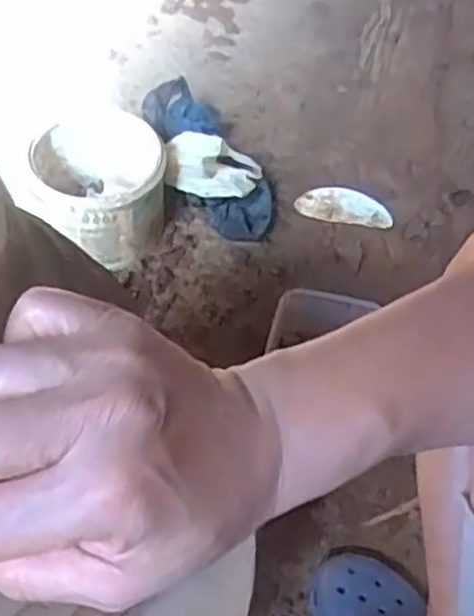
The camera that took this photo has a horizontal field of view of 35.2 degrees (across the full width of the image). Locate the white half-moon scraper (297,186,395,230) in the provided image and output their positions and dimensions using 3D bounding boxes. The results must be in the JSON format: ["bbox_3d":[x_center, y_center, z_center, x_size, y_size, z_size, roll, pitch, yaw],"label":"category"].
[{"bbox_3d":[0.159,-0.150,1.101,0.139,0.009,0.054,9,80,5],"label":"white half-moon scraper"}]

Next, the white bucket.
[{"bbox_3d":[-0.184,-0.159,1.009,0.172,0.140,0.178,1,55,-2],"label":"white bucket"}]

